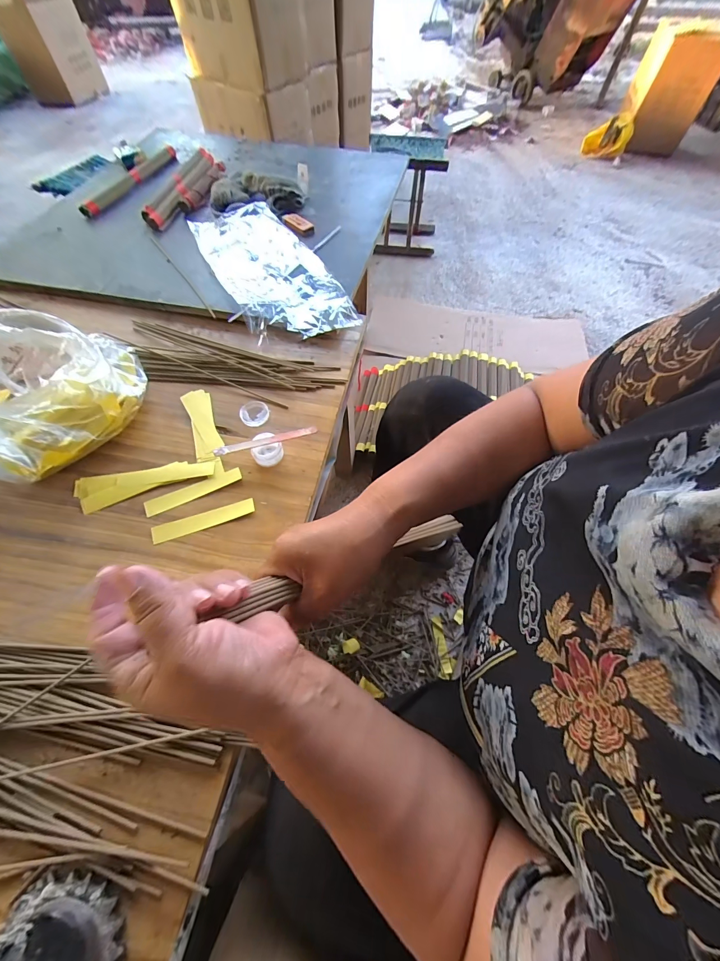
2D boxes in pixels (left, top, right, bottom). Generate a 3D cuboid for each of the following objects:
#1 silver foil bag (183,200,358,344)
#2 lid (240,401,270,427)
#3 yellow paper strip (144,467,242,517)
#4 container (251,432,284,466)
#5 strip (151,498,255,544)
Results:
[{"bbox_3d":[-0.164,-0.376,0.591,0.174,0.034,0.394,-26,63,-14],"label":"silver foil bag"},{"bbox_3d":[-0.143,-0.092,0.458,0.038,0.007,0.039,0,60,0],"label":"lid"},{"bbox_3d":[-0.197,0.012,0.402,0.110,0.004,0.022,-23,63,-13],"label":"yellow paper strip"},{"bbox_3d":[-0.113,-0.037,0.419,0.034,0.025,0.036,0,60,0],"label":"container"},{"bbox_3d":[-0.178,0.044,0.386,0.111,0.004,0.020,-18,62,-10],"label":"strip"}]

